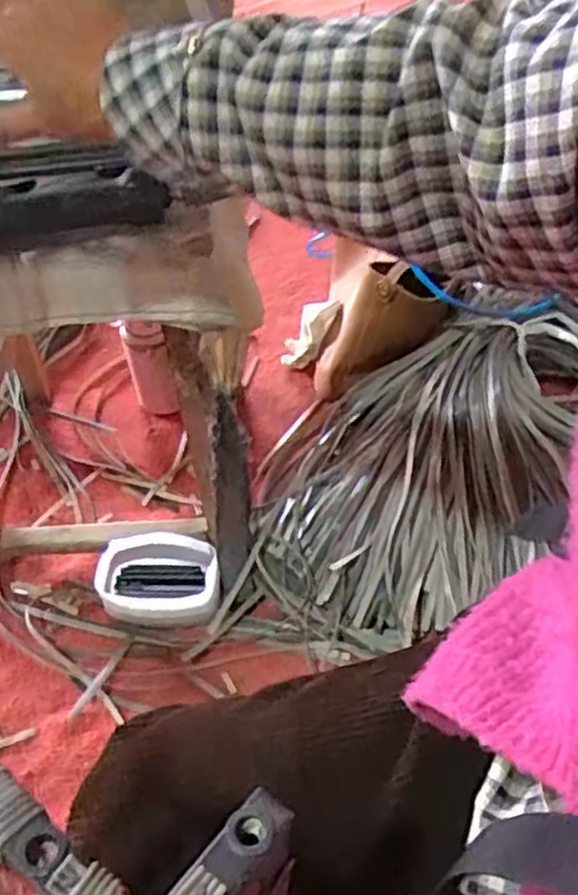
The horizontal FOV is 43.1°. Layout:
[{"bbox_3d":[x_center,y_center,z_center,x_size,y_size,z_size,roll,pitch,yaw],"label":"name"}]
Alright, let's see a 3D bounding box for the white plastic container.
[{"bbox_3d":[-0.159,0.165,0.907,0.146,0.063,0.100,-4,48,0],"label":"white plastic container"}]

